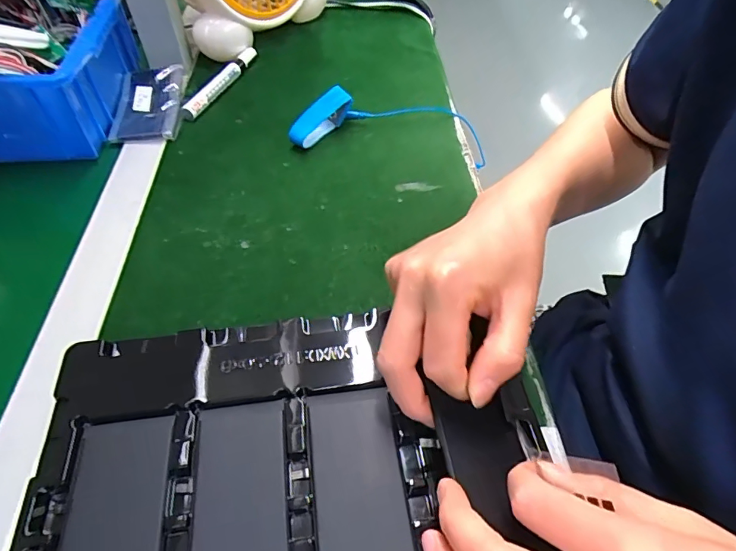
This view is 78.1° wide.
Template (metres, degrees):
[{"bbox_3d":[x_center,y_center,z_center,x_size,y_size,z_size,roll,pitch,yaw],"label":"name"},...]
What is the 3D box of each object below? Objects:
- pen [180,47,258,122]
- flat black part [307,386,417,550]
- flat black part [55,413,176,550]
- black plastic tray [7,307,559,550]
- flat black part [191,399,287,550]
[{"bbox_3d":[-0.160,-0.216,0.500,0.017,0.014,0.143,15,53,9],"label":"pen"},{"bbox_3d":[-0.005,0.114,0.242,0.048,0.008,0.108,-7,53,-7],"label":"flat black part"},{"bbox_3d":[-0.129,0.127,0.228,0.049,0.005,0.109,-5,53,-6],"label":"flat black part"},{"bbox_3d":[-0.039,0.115,0.235,0.259,0.015,0.215,-6,53,-7],"label":"black plastic tray"},{"bbox_3d":[-0.067,0.120,0.236,0.047,0.006,0.107,-5,53,-6],"label":"flat black part"}]

